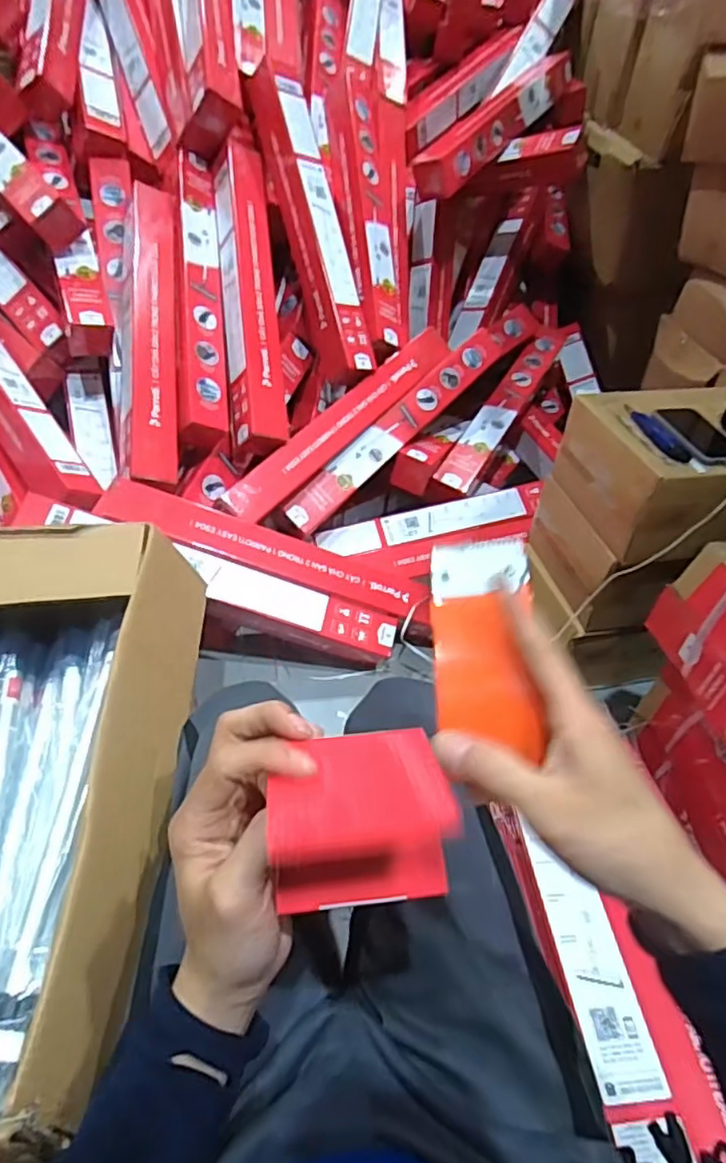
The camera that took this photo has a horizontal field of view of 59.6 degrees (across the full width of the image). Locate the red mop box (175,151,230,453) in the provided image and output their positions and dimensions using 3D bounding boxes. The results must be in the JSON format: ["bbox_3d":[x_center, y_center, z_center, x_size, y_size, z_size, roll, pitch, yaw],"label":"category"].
[{"bbox_3d":[-0.353,-0.605,1.355,0.114,0.092,0.706,5,70,-33],"label":"red mop box"}]

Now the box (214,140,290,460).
[{"bbox_3d":[-0.242,-0.608,1.345,0.112,0.094,0.698,-4,78,-10],"label":"box"}]

